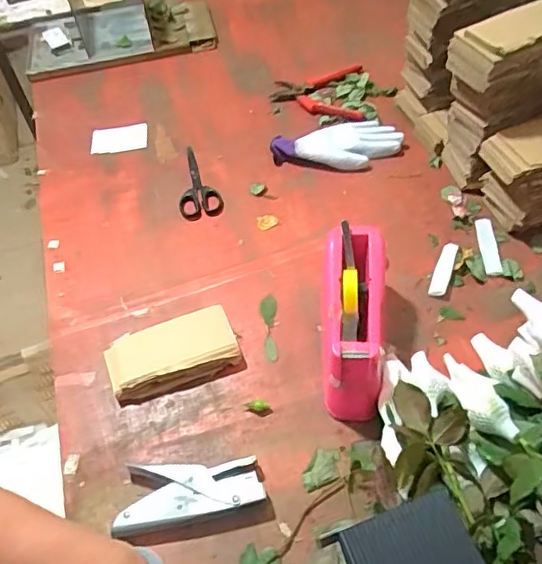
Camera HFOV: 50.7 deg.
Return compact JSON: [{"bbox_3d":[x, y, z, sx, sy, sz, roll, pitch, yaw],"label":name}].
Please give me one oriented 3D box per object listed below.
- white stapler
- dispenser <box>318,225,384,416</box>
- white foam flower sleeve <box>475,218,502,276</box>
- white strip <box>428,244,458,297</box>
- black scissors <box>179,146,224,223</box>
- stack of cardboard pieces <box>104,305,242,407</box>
[{"bbox_3d":[-0.084,0.214,0.590,0.150,0.028,0.066,-10,52,-2],"label":"white stapler"},{"bbox_3d":[0.090,0.046,0.657,0.077,0.101,0.206,3,52,9],"label":"dispenser"},{"bbox_3d":[0.291,-0.049,0.765,0.024,0.004,0.099,0,52,6],"label":"white foam flower sleeve"},{"bbox_3d":[0.227,-0.017,0.750,0.021,0.006,0.091,15,55,17],"label":"white strip"},{"bbox_3d":[-0.117,-0.162,0.906,0.066,0.012,0.164,-11,52,-3],"label":"black scissors"},{"bbox_3d":[-0.119,0.087,0.693,0.151,0.029,0.085,-16,52,-7],"label":"stack of cardboard pieces"}]

